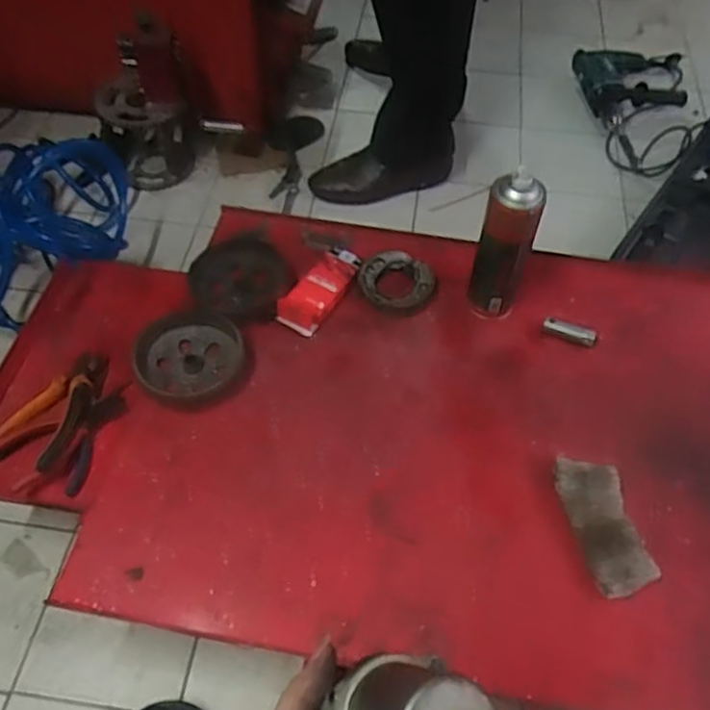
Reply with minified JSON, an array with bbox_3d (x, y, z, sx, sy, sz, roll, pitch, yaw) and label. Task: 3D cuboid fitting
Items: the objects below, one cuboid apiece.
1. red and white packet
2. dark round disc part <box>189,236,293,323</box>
[{"bbox_3d":[-0.046,-0.092,0.934,0.061,0.020,0.154,25,58,16],"label":"red and white packet"},{"bbox_3d":[-0.156,-0.104,0.935,0.127,0.019,0.141,-20,58,-15],"label":"dark round disc part"}]

